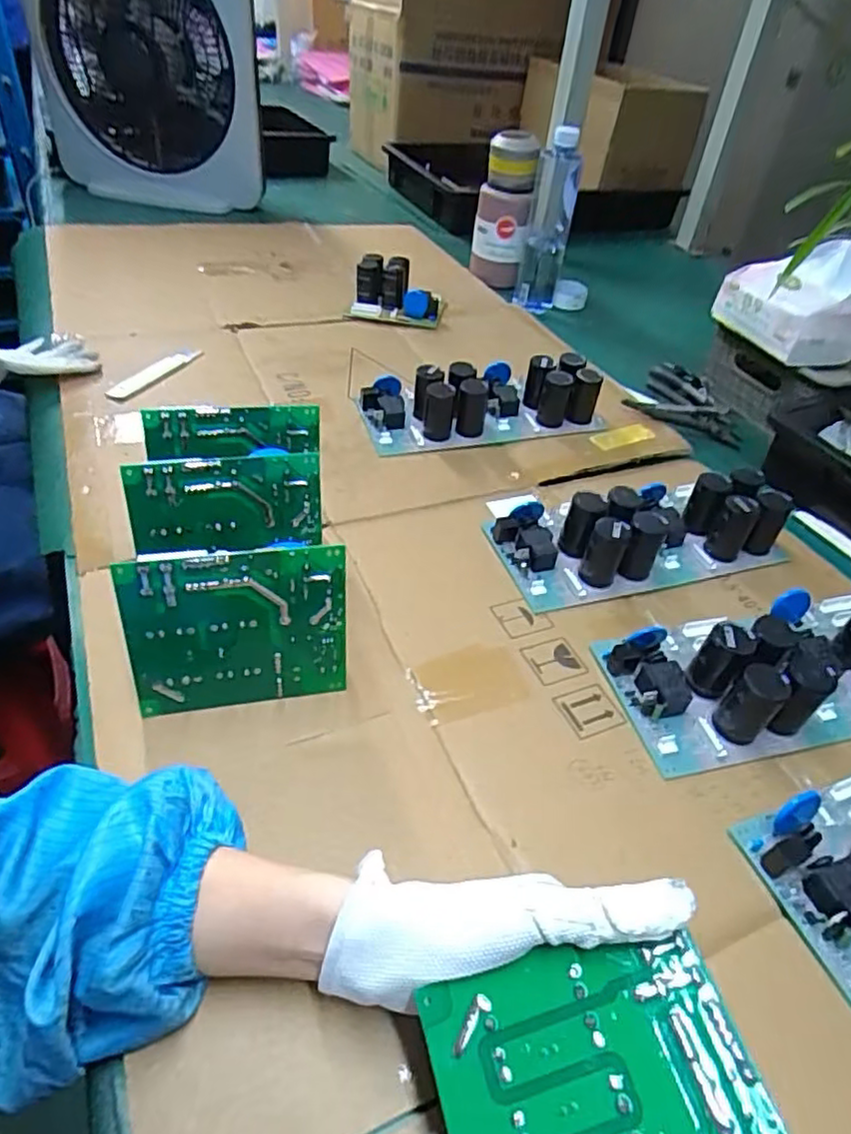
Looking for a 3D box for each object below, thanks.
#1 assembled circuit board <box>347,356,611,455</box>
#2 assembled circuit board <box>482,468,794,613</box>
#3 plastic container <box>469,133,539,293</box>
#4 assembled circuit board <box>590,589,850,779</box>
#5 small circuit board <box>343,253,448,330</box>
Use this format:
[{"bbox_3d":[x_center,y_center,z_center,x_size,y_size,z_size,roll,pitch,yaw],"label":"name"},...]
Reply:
[{"bbox_3d":[0.061,-0.183,0.707,0.253,0.063,0.112,-8,45,-16],"label":"assembled circuit board"},{"bbox_3d":[0.185,-0.050,0.584,0.257,0.057,0.144,-9,45,-17],"label":"assembled circuit board"},{"bbox_3d":[0.116,-0.536,1.004,0.078,0.190,0.086,9,42,1],"label":"plastic container"},{"bbox_3d":[0.257,0.065,0.468,0.248,0.056,0.110,-7,45,-16],"label":"assembled circuit board"},{"bbox_3d":[-0.037,-0.364,0.892,0.128,0.059,0.088,6,42,-1],"label":"small circuit board"}]

